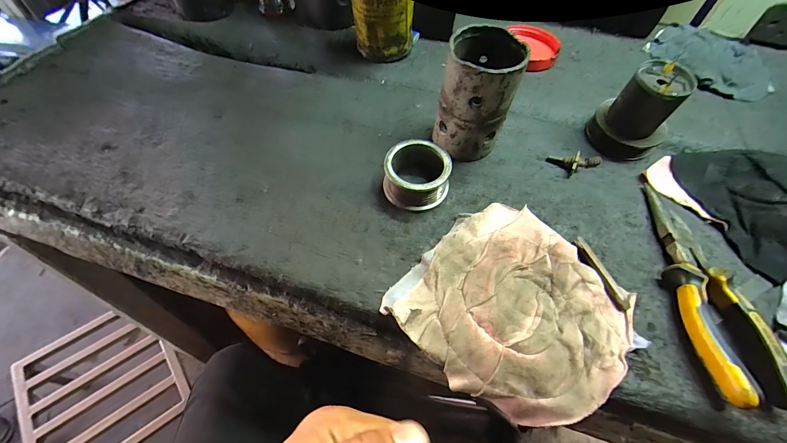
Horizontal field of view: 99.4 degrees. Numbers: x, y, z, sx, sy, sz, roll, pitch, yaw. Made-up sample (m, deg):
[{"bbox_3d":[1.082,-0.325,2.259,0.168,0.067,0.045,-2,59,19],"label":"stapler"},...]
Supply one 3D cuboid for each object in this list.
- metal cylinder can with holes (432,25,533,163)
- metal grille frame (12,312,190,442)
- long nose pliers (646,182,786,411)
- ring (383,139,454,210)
[{"bbox_3d":[0.080,-0.119,0.325,0.066,0.110,0.074,16,58,8],"label":"metal cylinder can with holes"},{"bbox_3d":[-0.677,0.371,0.770,0.299,0.032,0.345,-35,65,-22],"label":"metal grille frame"},{"bbox_3d":[0.242,0.044,0.266,0.047,0.031,0.182,5,57,0],"label":"long nose pliers"},{"bbox_3d":[0.022,-0.044,0.317,0.060,0.041,0.057,1,57,-2],"label":"ring"}]

